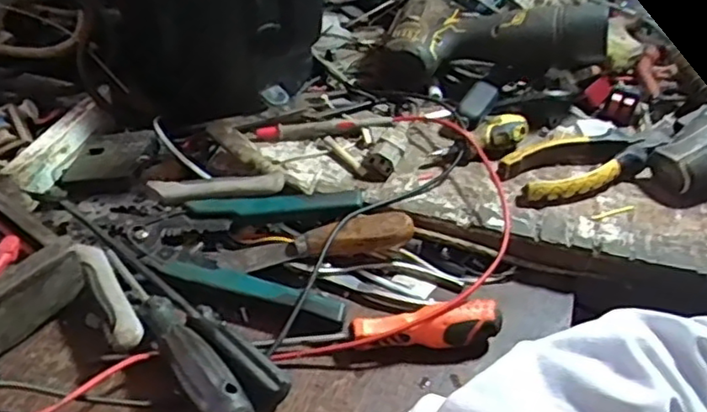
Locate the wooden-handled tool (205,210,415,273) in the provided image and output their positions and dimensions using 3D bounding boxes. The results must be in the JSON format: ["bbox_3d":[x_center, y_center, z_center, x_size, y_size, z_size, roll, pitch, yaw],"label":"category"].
[{"bbox_3d":[-0.027,0.021,0.456,0.135,0.019,0.028,-7,40,-13],"label":"wooden-handled tool"}]

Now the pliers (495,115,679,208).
[{"bbox_3d":[0.194,-0.037,0.527,0.160,0.022,0.063,-11,41,-17],"label":"pliers"}]

